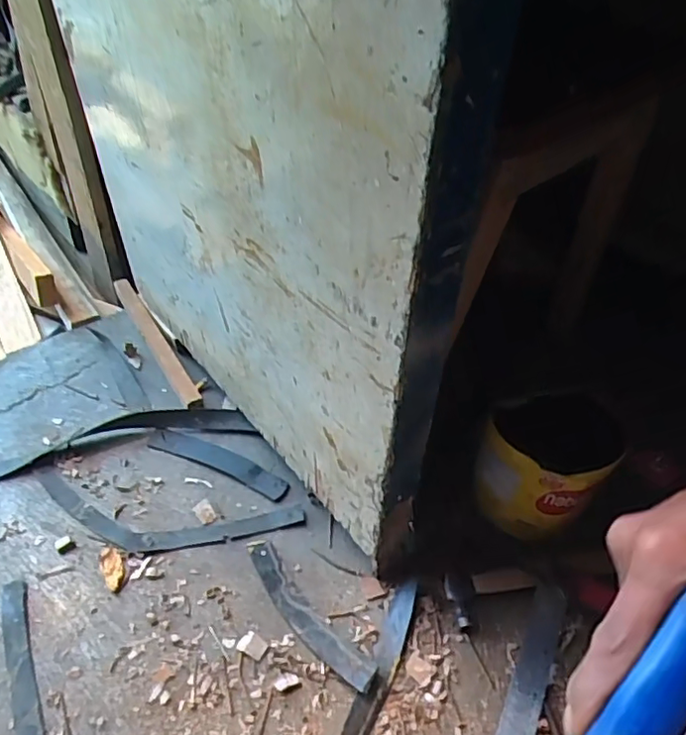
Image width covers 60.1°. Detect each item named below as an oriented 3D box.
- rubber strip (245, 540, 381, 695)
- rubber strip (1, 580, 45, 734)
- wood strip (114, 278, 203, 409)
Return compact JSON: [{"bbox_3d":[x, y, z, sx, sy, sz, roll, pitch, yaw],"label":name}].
[{"bbox_3d":[-0.046,0.284,0.687,0.041,0.025,0.208,-32,58,-29],"label":"rubber strip"},{"bbox_3d":[-0.341,0.329,0.632,0.029,0.004,0.218,-19,53,-21],"label":"rubber strip"},{"bbox_3d":[-0.298,-0.053,0.939,0.028,0.031,0.319,-24,55,-25],"label":"wood strip"}]

